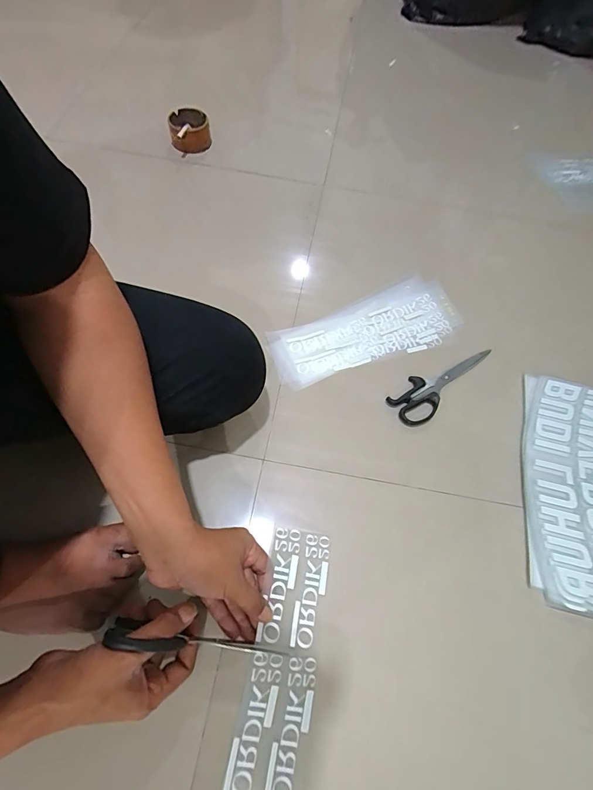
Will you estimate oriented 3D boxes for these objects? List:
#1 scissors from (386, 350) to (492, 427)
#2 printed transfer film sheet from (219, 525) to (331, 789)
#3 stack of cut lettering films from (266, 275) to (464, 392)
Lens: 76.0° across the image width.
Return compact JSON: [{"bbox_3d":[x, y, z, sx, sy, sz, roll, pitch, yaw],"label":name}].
[{"bbox_3d":[0.218,-0.025,0.579,0.186,0.006,0.061,-39,70,-20],"label":"scissors"},{"bbox_3d":[-0.011,0.279,0.407,0.077,0.011,0.249,18,64,-11],"label":"printed transfer film sheet"},{"bbox_3d":[0.112,-0.110,0.625,0.318,0.015,0.137,-18,64,-11],"label":"stack of cut lettering films"}]

